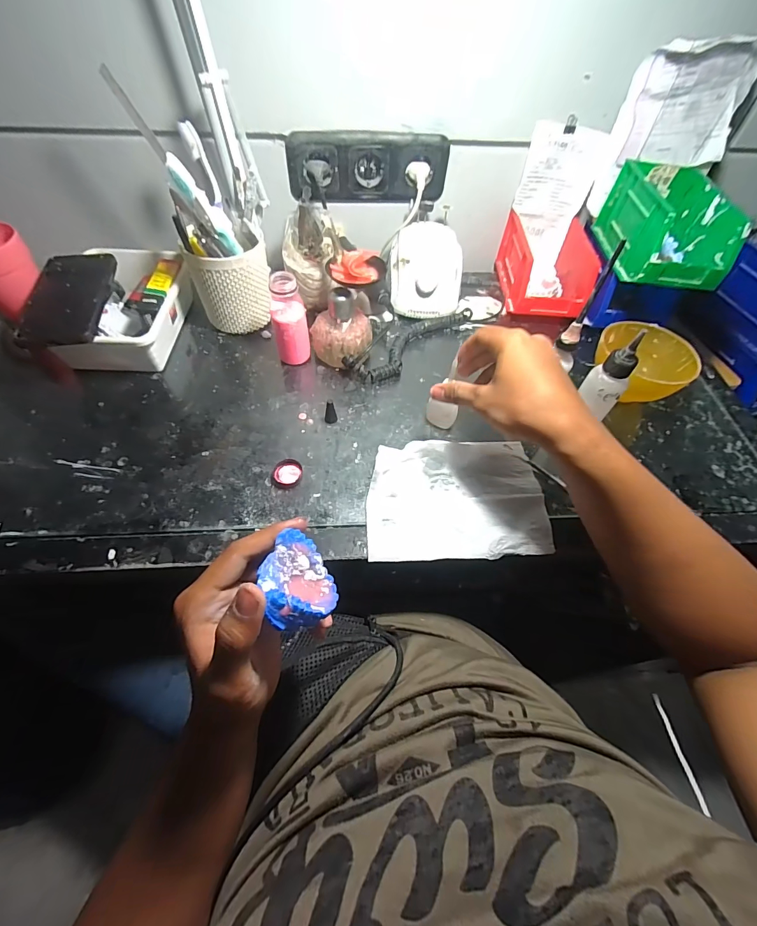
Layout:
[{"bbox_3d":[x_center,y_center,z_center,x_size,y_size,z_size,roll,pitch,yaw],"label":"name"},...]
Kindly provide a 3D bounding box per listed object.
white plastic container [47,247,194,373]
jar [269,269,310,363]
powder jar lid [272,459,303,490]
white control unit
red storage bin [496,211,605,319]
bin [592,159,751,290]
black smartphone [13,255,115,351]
[{"bbox_3d":[-0.317,-0.202,0.508,0.118,0.072,0.182,6,56,0],"label":"white plastic container"},{"bbox_3d":[-0.106,-0.170,0.474,0.039,0.106,0.035,-9,57,-10],"label":"jar"},{"bbox_3d":[-0.097,0.012,0.416,0.029,0.009,0.032,8,56,2],"label":"powder jar lid"},{"bbox_3d":[0.068,-0.286,0.576,0.101,0.067,0.137,1,56,-3],"label":"white control unit"},{"bbox_3d":[0.251,-0.290,0.591,0.108,0.083,0.179,6,56,0],"label":"red storage bin"},{"bbox_3d":[0.363,-0.298,0.496,0.099,0.078,0.173,2,56,-2],"label":"bin"},{"bbox_3d":[-0.363,-0.197,0.461,0.084,0.014,0.176,-10,57,-8],"label":"black smartphone"}]

